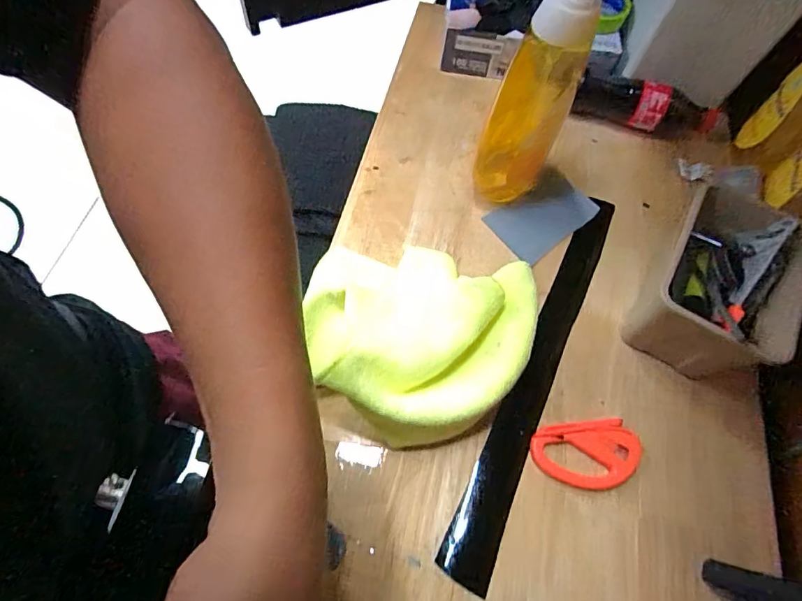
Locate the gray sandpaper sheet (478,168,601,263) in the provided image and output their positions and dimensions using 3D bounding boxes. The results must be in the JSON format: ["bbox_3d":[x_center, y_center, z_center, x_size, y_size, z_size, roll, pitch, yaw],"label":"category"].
[{"bbox_3d":[0.160,-0.098,0.526,0.119,0.006,0.078,-39,67,-18],"label":"gray sandpaper sheet"}]

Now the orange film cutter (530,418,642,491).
[{"bbox_3d":[0.165,0.136,0.409,0.096,0.007,0.056,-3,64,-7],"label":"orange film cutter"}]

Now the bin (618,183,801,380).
[{"bbox_3d":[0.301,-0.012,0.437,0.096,0.092,0.163,35,66,12],"label":"bin"}]

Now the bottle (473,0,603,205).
[{"bbox_3d":[0.122,-0.182,0.434,0.071,0.230,0.053,14,64,2],"label":"bottle"}]

